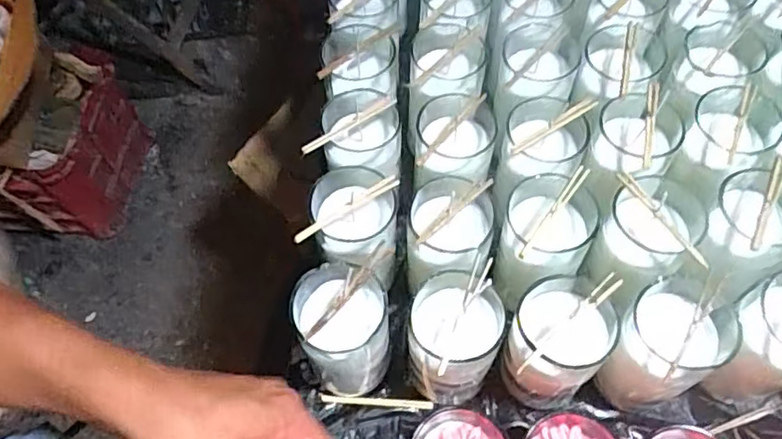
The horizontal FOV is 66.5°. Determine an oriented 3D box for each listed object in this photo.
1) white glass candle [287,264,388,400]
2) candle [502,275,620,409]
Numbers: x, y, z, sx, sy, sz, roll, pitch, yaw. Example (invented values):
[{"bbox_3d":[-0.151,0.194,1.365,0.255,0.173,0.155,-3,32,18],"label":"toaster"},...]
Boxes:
[{"bbox_3d":[-0.036,0.090,0.464,0.061,0.131,0.070,-25,63,-11],"label":"white glass candle"},{"bbox_3d":[0.123,0.099,0.453,0.069,0.133,0.066,-1,61,2],"label":"candle"}]

